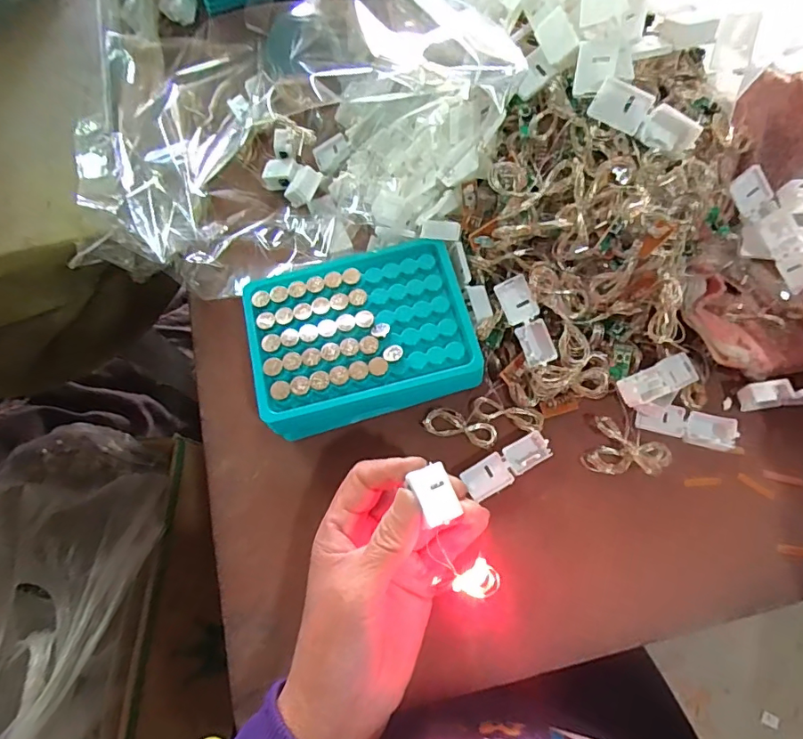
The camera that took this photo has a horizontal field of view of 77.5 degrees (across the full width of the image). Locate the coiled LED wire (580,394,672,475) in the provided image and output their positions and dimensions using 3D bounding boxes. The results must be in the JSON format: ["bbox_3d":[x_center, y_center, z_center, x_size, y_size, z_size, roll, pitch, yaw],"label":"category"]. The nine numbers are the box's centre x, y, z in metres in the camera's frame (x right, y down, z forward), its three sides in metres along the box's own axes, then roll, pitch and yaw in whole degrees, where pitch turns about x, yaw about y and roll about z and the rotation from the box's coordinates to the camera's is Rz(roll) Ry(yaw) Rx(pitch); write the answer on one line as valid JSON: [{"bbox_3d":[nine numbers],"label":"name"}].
[{"bbox_3d":[0.135,0.049,0.304,0.045,0.012,0.047,-42,75,-11],"label":"coiled LED wire"}]

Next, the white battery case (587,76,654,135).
[{"bbox_3d":[0.113,-0.136,0.260,0.027,0.008,0.020,25,117,0],"label":"white battery case"}]

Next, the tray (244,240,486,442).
[{"bbox_3d":[-0.025,-0.022,0.321,0.135,0.037,0.103,-13,72,-2],"label":"tray"}]

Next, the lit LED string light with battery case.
[{"bbox_3d":[0.024,0.076,0.237,0.019,0.013,0.063,-25,83,-6],"label":"lit LED string light with battery case"}]

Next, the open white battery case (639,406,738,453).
[{"bbox_3d":[0.174,0.034,0.308,0.055,0.013,0.020,16,73,7],"label":"open white battery case"}]

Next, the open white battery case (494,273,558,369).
[{"bbox_3d":[0.077,-0.030,0.307,0.018,0.011,0.056,-23,87,-6],"label":"open white battery case"}]

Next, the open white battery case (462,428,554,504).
[{"bbox_3d":[0.064,0.058,0.305,0.056,0.007,0.021,-31,73,-8],"label":"open white battery case"}]

